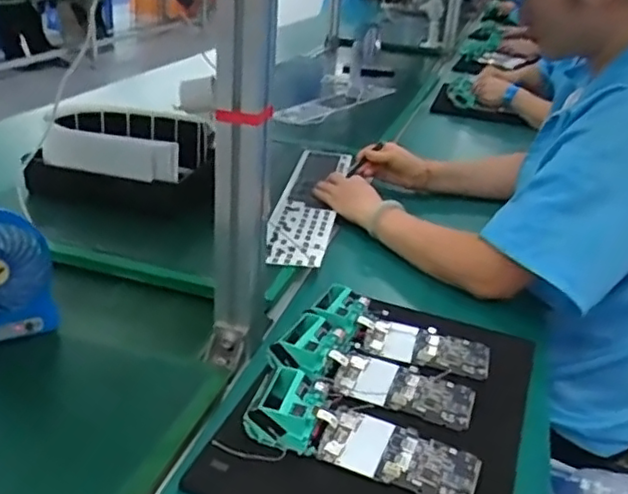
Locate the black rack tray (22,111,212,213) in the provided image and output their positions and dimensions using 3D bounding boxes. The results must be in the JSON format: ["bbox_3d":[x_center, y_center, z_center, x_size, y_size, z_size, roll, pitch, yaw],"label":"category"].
[{"bbox_3d":[-0.285,-0.134,0.994,0.268,0.117,0.144,5,25,6],"label":"black rack tray"}]

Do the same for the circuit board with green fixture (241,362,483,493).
[{"bbox_3d":[0.043,0.159,0.559,0.198,0.038,0.070,10,26,16],"label":"circuit board with green fixture"}]

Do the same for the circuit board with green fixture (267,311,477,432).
[{"bbox_3d":[0.060,0.118,0.642,0.198,0.036,0.076,10,26,16],"label":"circuit board with green fixture"}]

